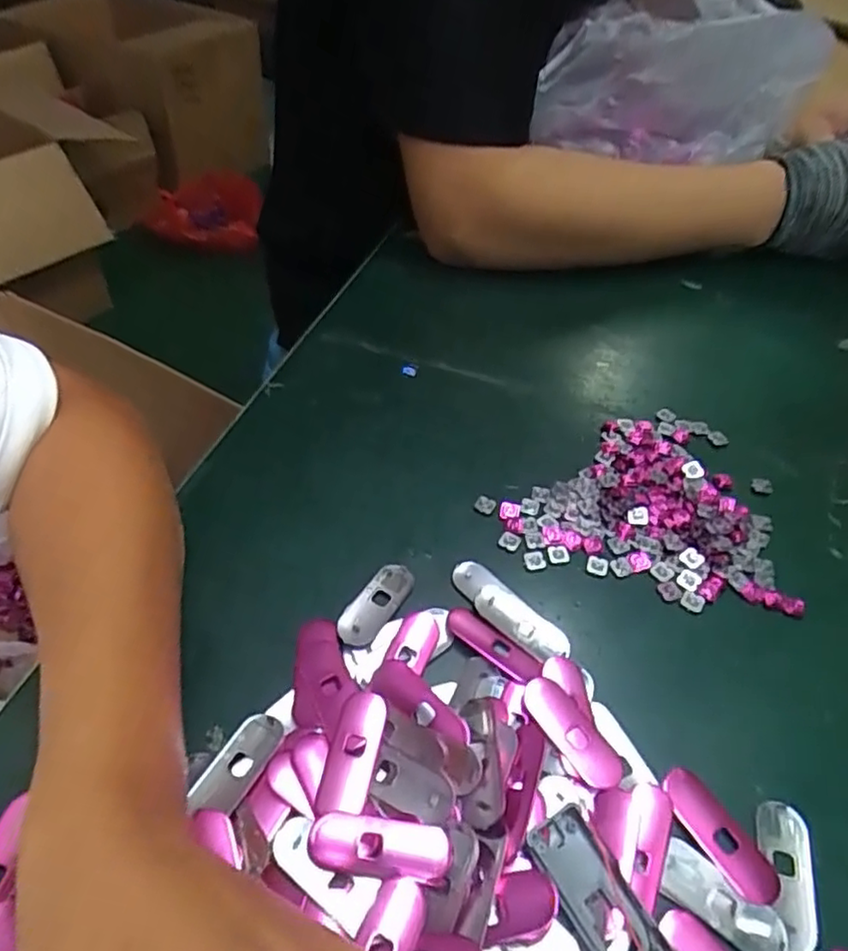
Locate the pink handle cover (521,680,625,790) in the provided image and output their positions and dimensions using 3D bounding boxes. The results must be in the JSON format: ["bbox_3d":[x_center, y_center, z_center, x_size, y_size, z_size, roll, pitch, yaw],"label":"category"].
[{"bbox_3d":[0.061,0.106,0.267,0.020,0.004,0.049,-32,58,-28],"label":"pink handle cover"}]

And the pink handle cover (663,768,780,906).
[{"bbox_3d":[0.113,0.137,0.247,0.019,0.004,0.050,-28,56,-25],"label":"pink handle cover"}]

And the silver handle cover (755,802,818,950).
[{"bbox_3d":[0.136,0.148,0.239,0.019,0.004,0.049,12,49,7],"label":"silver handle cover"}]

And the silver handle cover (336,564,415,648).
[{"bbox_3d":[-0.022,0.061,0.305,0.020,0.005,0.049,25,52,17],"label":"silver handle cover"}]

